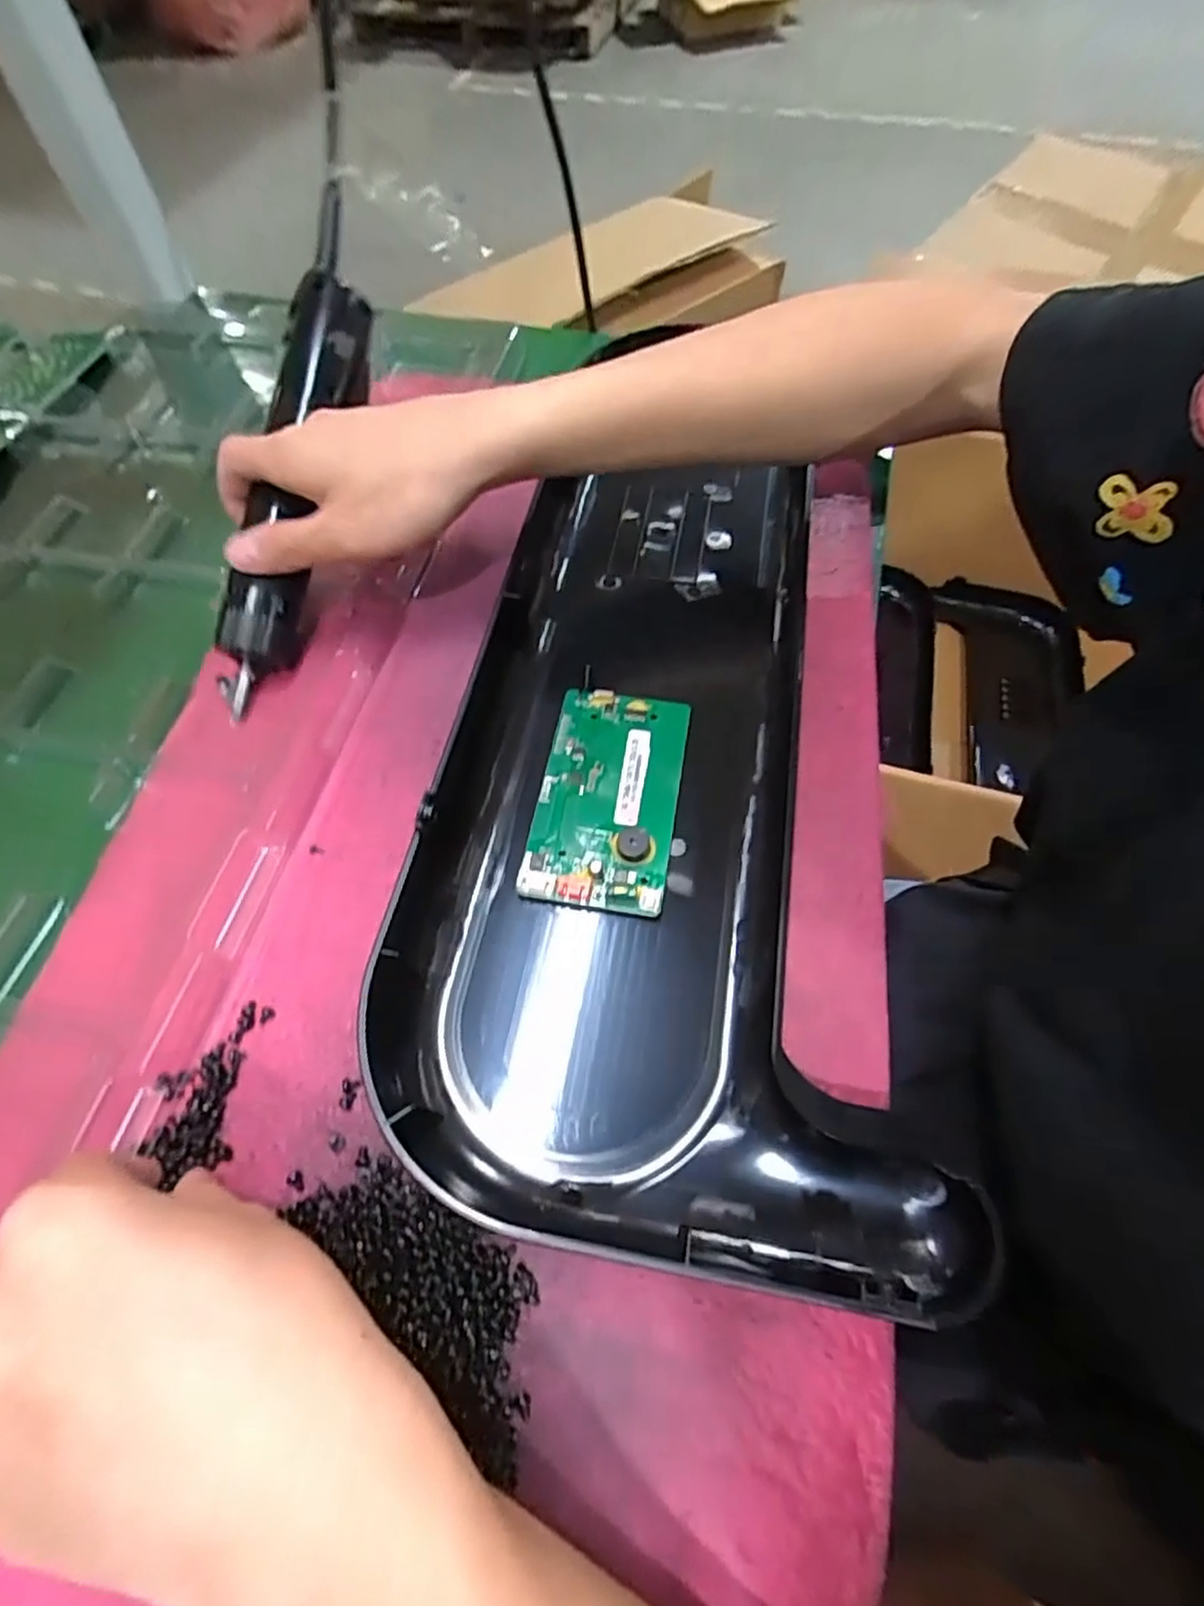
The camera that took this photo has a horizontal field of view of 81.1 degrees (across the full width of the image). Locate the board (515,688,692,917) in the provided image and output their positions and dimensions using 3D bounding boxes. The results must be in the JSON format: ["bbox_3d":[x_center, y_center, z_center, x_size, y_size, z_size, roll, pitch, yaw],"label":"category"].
[{"bbox_3d":[0.003,-0.004,0.313,0.060,0.010,0.105,9,60,6],"label":"board"}]

